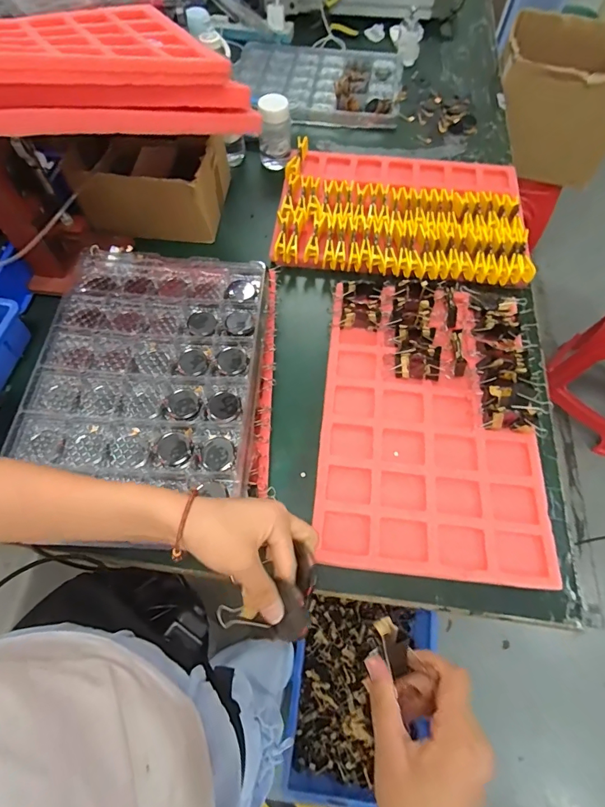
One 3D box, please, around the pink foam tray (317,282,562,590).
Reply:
[{"bbox_3d":[0.202,0.010,0.658,0.317,0.039,0.489,4,64,3],"label":"pink foam tray"}]

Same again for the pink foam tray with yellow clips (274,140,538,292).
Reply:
[{"bbox_3d":[0.204,-0.403,0.866,0.490,0.060,0.366,6,63,2],"label":"pink foam tray with yellow clips"}]

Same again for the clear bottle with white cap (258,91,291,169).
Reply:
[{"bbox_3d":[-0.061,-0.592,0.930,0.070,0.135,0.054,-7,64,-4],"label":"clear bottle with white cap"}]

